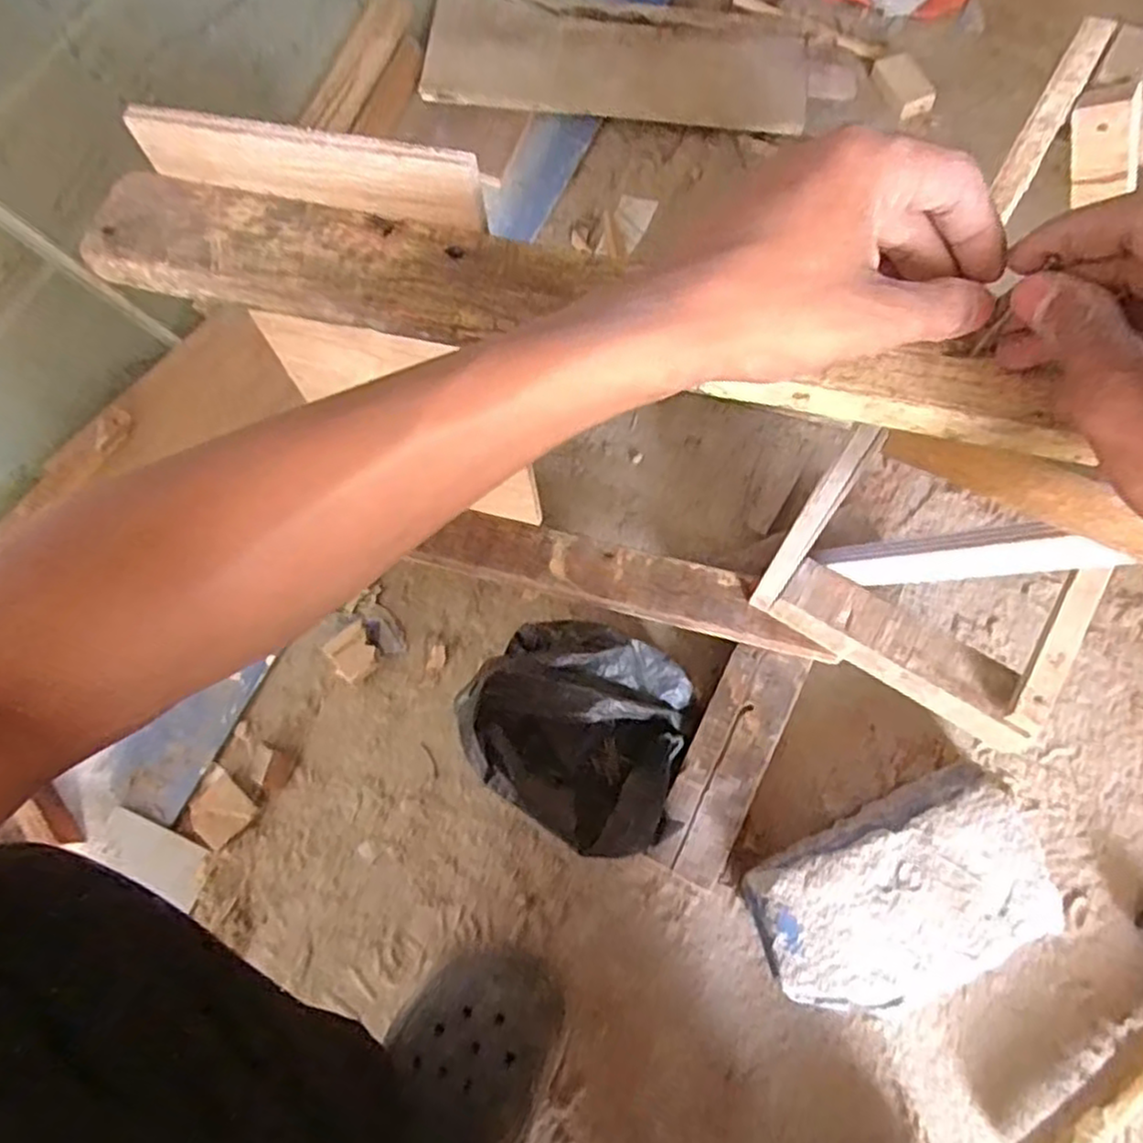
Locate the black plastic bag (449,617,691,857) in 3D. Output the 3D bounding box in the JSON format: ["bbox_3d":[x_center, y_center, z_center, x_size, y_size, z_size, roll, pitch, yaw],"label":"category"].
[{"bbox_3d":[0.010,0.119,0.562,0.166,0.112,0.152,26,74,10],"label":"black plastic bag"}]

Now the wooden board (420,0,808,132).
[{"bbox_3d":[0.050,-0.568,0.817,0.415,0.014,0.141,8,80,1],"label":"wooden board"}]

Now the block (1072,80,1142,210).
[{"bbox_3d":[0.290,-0.229,0.395,0.029,0.048,0.014,5,39,41],"label":"block"}]

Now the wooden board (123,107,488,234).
[{"bbox_3d":[-0.113,-0.174,0.315,0.152,0.033,0.013,11,72,5],"label":"wooden board"}]

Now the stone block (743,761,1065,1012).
[{"bbox_3d":[0.235,0.238,0.536,0.205,0.075,0.120,-23,72,-6],"label":"stone block"}]

